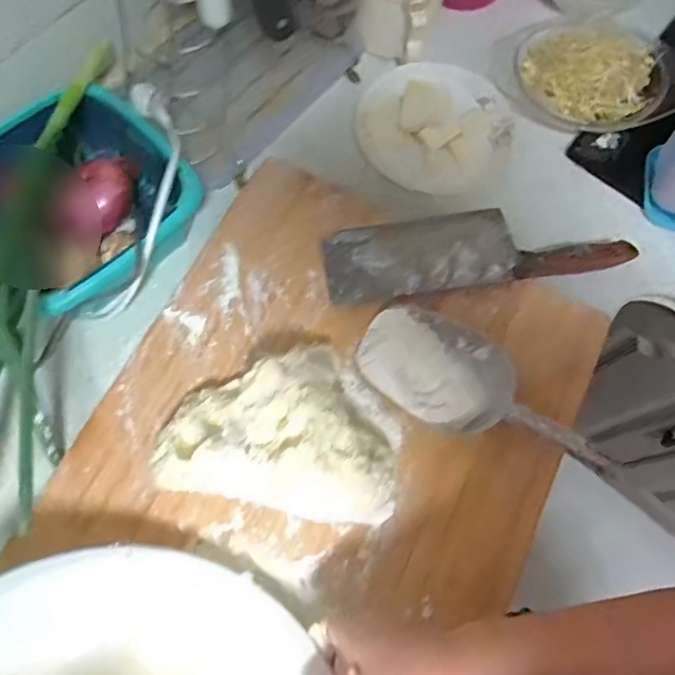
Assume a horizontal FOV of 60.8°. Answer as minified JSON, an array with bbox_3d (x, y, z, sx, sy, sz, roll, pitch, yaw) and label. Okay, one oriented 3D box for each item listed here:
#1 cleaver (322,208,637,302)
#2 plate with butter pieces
[{"bbox_3d":[0.145,-0.094,0.600,0.313,0.023,0.085,-9,70,-5],"label":"cleaver"},{"bbox_3d":[0.115,-0.244,0.666,0.181,0.033,0.161,0,69,-2],"label":"plate with butter pieces"}]

